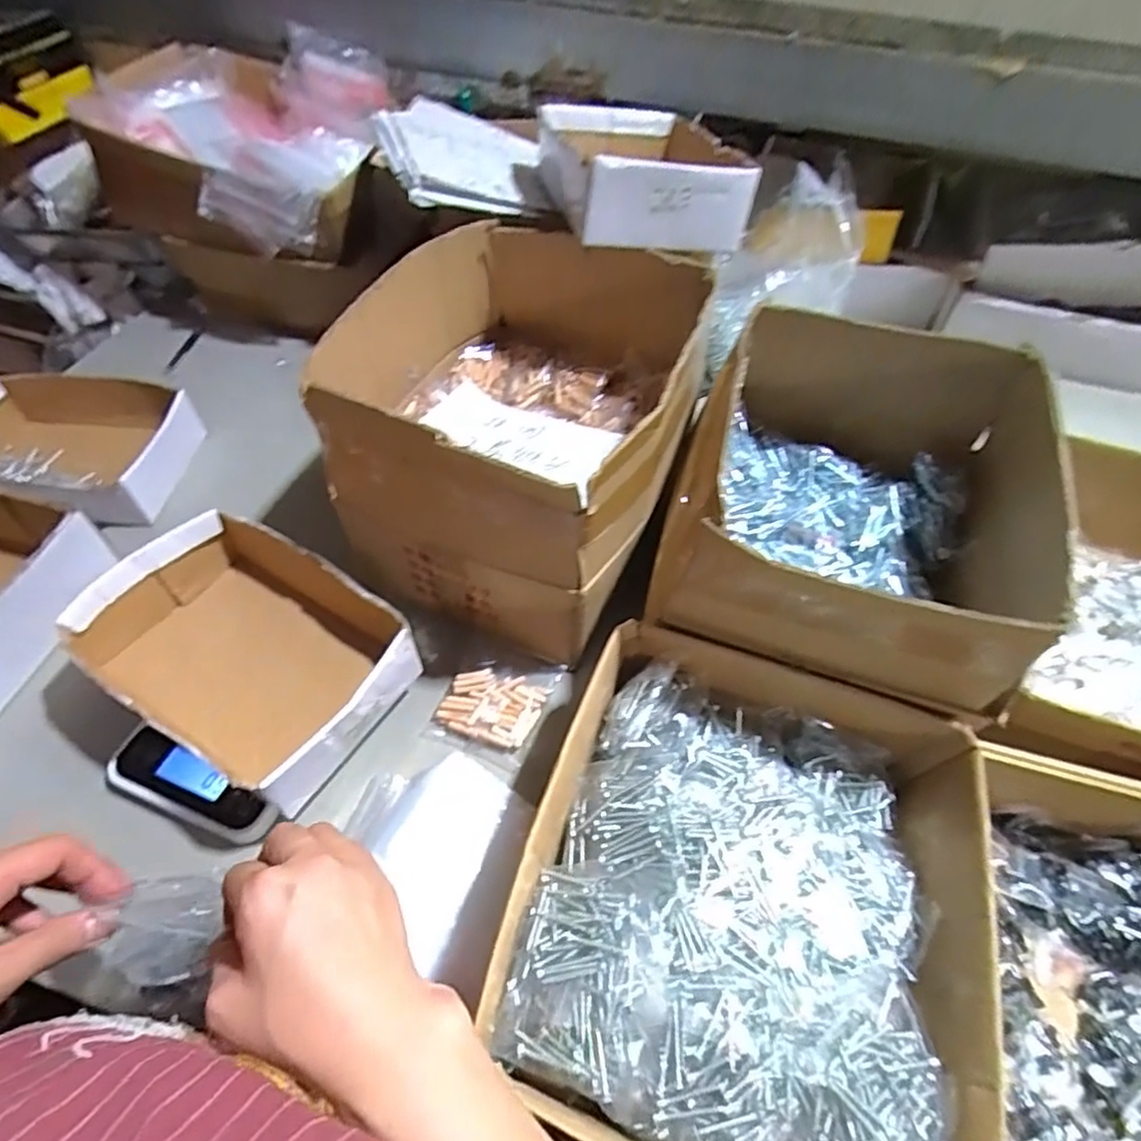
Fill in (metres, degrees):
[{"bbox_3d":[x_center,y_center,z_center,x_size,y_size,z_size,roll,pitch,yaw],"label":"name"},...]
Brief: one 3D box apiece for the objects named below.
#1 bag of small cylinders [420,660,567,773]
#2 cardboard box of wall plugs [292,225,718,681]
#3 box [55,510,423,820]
[{"bbox_3d":[-0.069,0.118,0.578,0.087,0.015,0.102,19,55,12],"label":"bag of small cylinders"},{"bbox_3d":[-0.034,-0.142,0.618,0.273,0.222,0.341,19,56,12],"label":"cardboard box of wall plugs"},{"bbox_3d":[-0.262,0.062,0.538,0.246,0.076,0.157,27,58,17],"label":"box"}]

